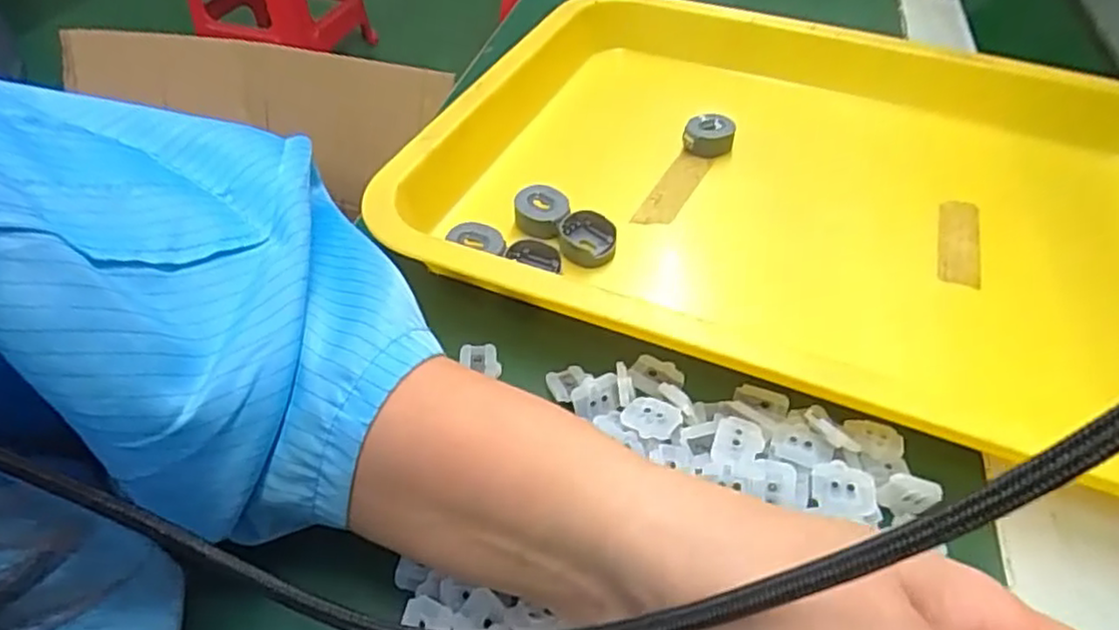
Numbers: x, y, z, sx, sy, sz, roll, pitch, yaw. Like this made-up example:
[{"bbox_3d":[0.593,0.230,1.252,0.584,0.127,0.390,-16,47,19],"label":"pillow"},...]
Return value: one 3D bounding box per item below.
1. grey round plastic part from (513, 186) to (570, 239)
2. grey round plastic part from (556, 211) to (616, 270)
[{"bbox_3d":[-0.009,-0.053,0.349,0.027,0.011,0.025,0,46,0],"label":"grey round plastic part"},{"bbox_3d":[0.013,-0.037,0.341,0.027,0.014,0.027,0,46,0],"label":"grey round plastic part"}]

